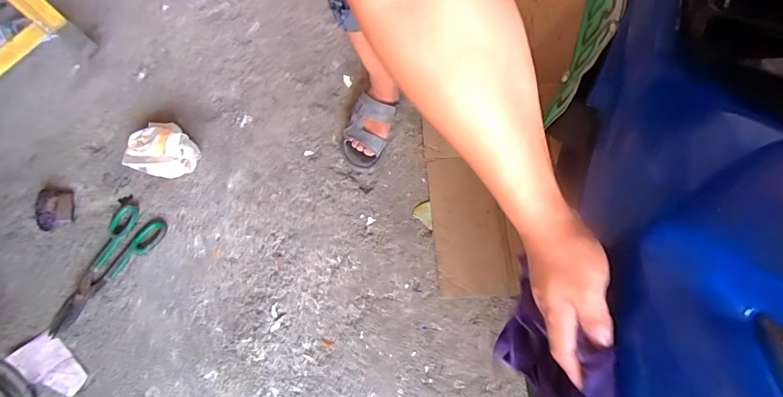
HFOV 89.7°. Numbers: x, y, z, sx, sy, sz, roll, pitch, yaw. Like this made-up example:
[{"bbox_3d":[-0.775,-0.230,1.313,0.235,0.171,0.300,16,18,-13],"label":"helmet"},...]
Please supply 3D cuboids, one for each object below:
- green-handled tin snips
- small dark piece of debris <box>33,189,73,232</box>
[{"bbox_3d":[-0.626,0.149,0.843,0.122,0.017,0.291,32,73,10],"label":"green-handled tin snips"},{"bbox_3d":[-0.746,0.023,0.874,0.070,0.034,0.104,-11,71,-4],"label":"small dark piece of debris"}]

